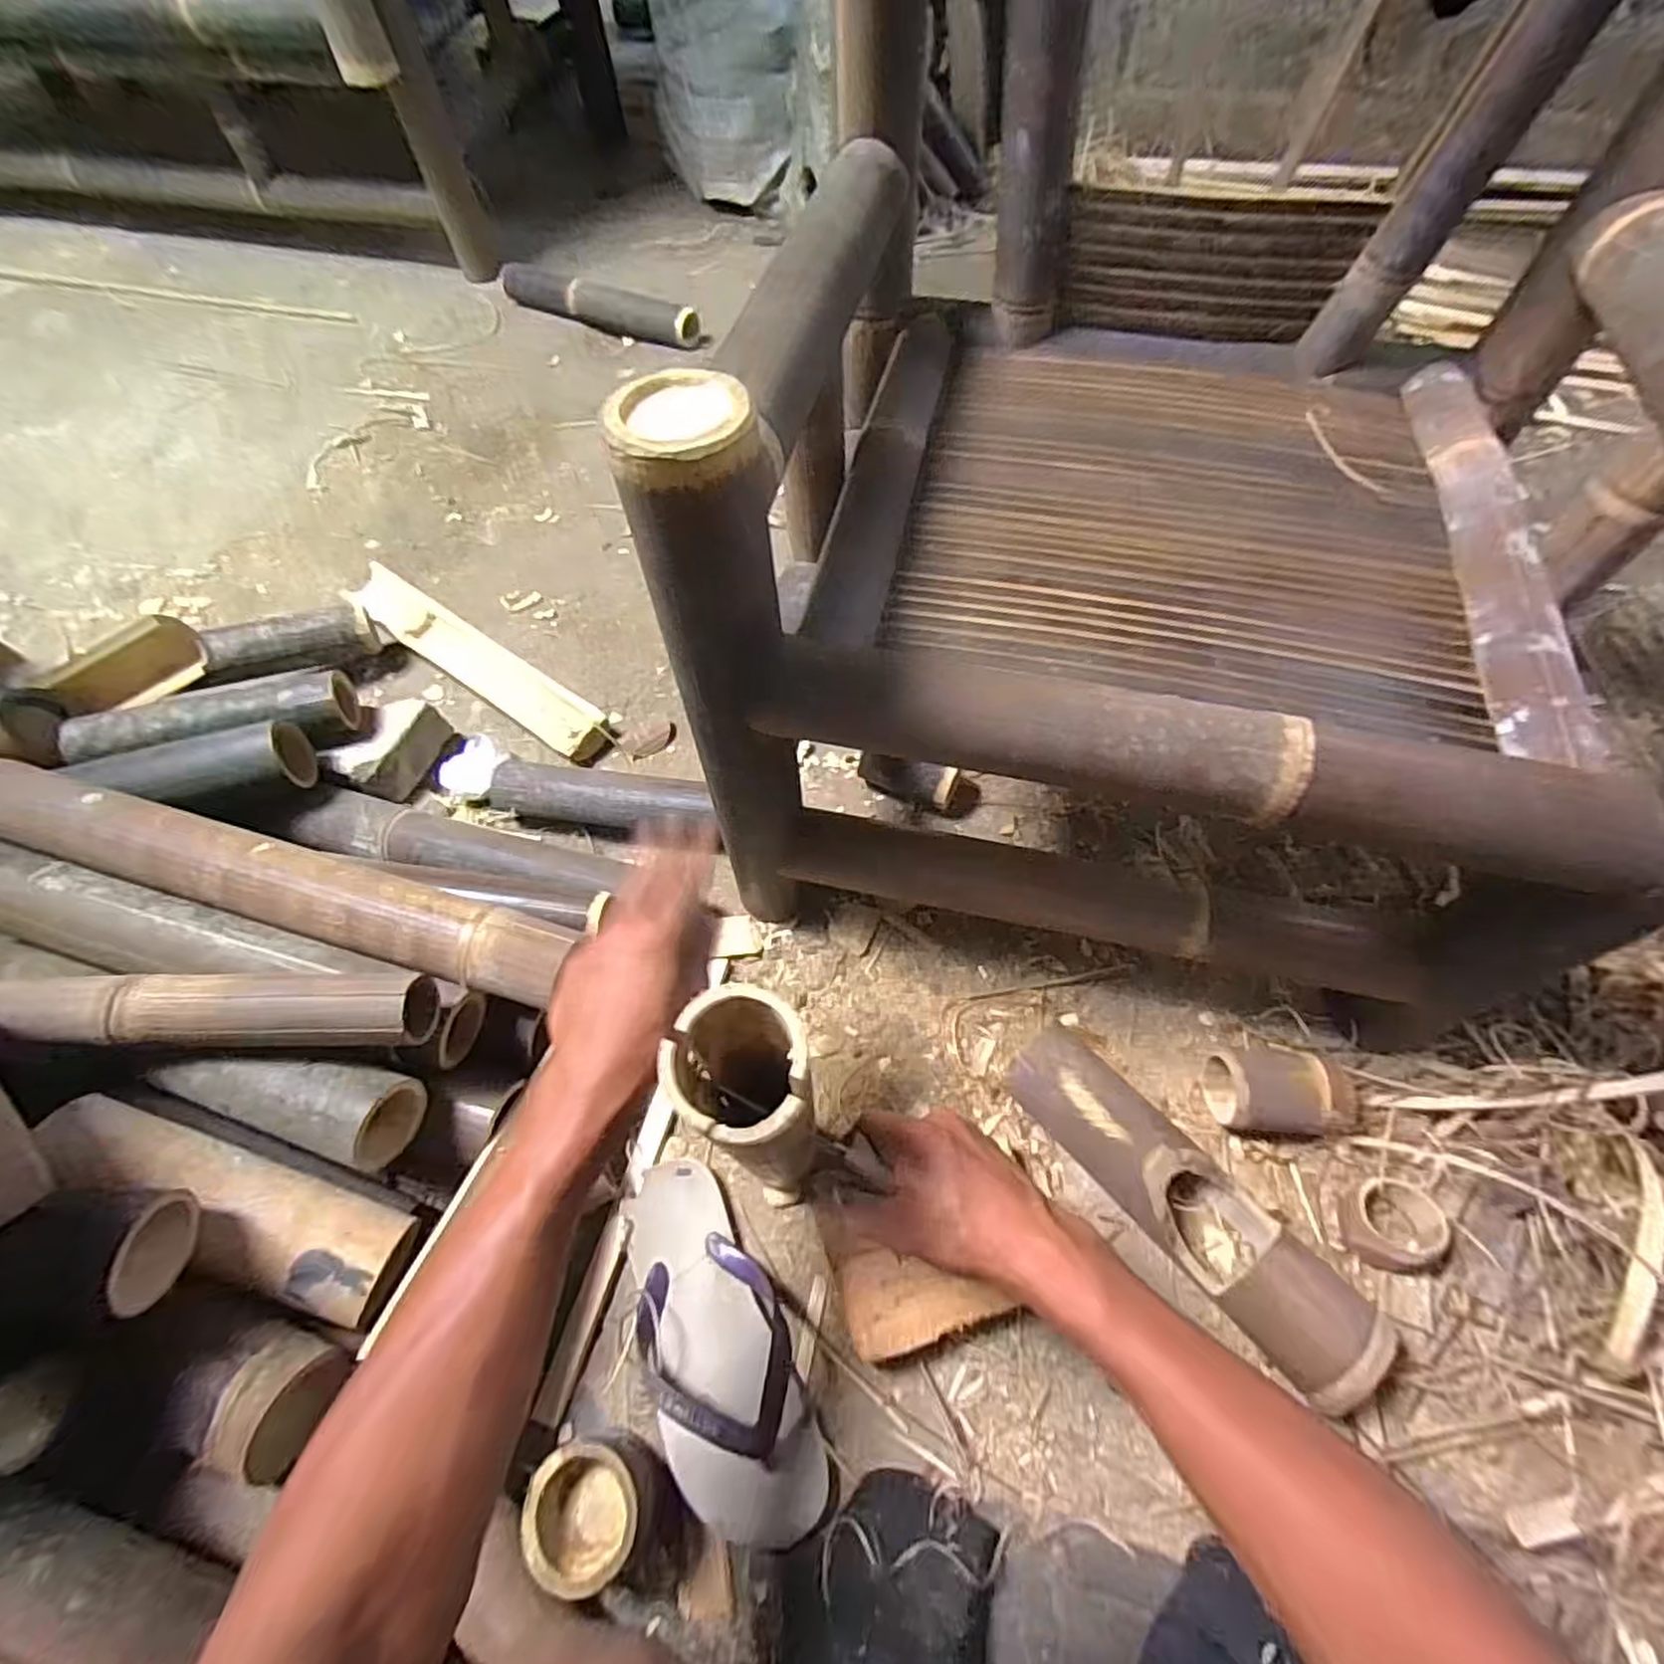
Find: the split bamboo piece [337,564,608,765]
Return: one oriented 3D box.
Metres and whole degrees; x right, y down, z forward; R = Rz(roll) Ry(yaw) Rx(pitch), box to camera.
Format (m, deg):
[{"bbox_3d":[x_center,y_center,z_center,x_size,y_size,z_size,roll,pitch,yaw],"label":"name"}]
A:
[{"bbox_3d":[-0.449,-0.219,0.918,0.460,0.049,0.075,32,65,19],"label":"split bamboo piece"}]

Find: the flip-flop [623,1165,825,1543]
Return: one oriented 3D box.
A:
[{"bbox_3d":[-0.089,0.375,0.552,0.101,0.047,0.253,-21,61,-11],"label":"flip-flop"}]

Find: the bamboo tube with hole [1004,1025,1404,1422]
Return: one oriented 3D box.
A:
[{"bbox_3d":[0.279,0.286,0.594,0.084,0.067,0.305,-37,65,-19],"label":"bamboo tube with hole"}]

